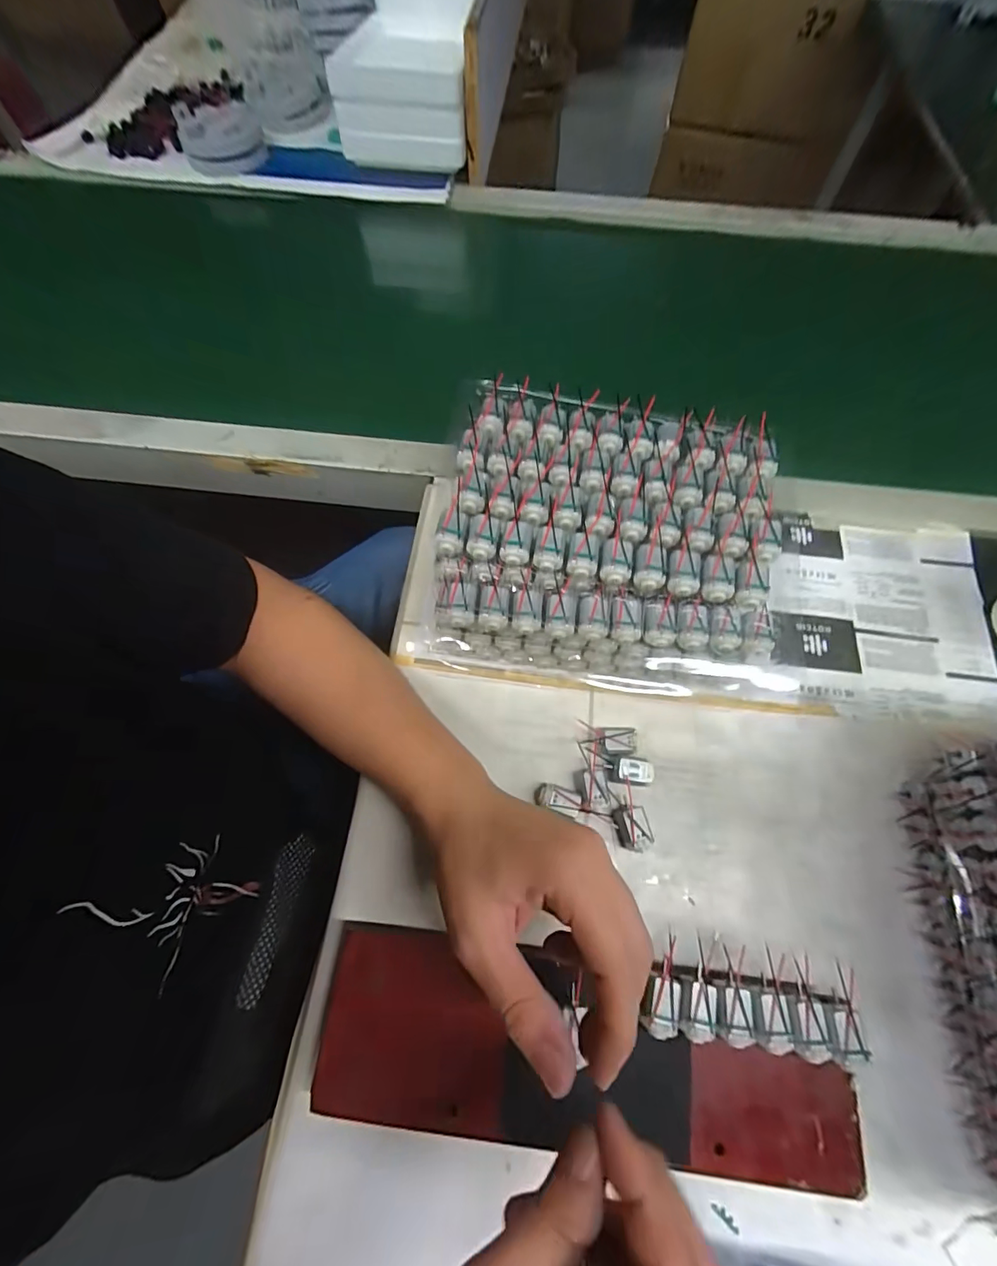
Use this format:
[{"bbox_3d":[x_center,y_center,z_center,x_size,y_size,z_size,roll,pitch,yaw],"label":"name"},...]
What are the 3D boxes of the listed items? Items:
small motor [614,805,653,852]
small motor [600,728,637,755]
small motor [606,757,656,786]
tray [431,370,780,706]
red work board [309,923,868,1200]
[{"bbox_3d":[0.090,0.133,0.319,0.023,0.016,0.027,-5,68,-3],"label":"small motor"},{"bbox_3d":[0.087,0.079,0.339,0.023,0.014,0.018,1,67,-1],"label":"small motor"},{"bbox_3d":[0.093,0.099,0.332,0.030,0.017,0.018,5,67,1],"label":"small motor"},{"bbox_3d":[0.088,-0.066,0.357,0.252,0.097,0.197,10,68,3],"label":"tray"},{"bbox_3d":[0.045,0.235,0.266,0.295,0.032,0.084,7,67,2],"label":"red work board"}]

